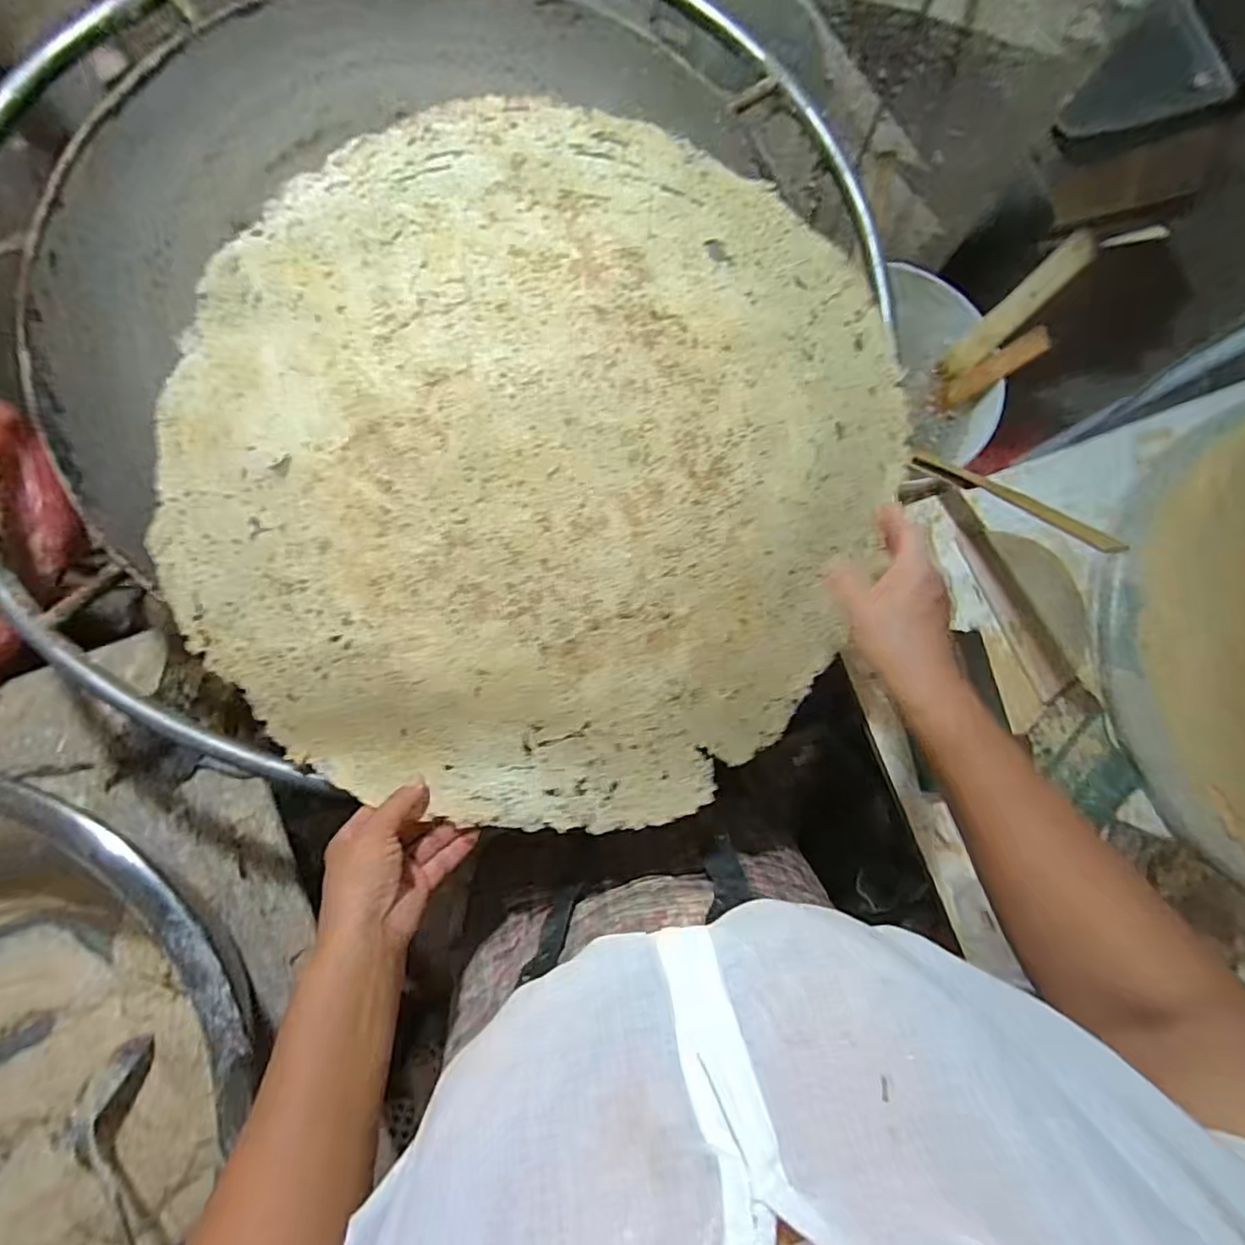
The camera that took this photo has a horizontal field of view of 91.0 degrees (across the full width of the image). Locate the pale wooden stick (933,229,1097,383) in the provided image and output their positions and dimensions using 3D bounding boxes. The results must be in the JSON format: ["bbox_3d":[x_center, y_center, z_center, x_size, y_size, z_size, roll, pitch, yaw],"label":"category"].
[{"bbox_3d":[0.465,-0.370,0.735,0.014,0.192,0.045,-10,68,-35],"label":"pale wooden stick"}]

